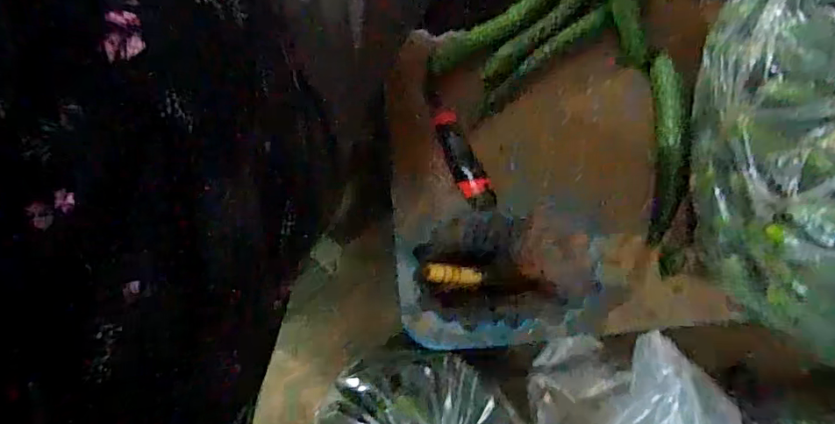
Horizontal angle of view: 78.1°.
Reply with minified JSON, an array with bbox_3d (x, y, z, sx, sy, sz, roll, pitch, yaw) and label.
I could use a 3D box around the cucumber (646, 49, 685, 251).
[{"bbox_3d":[0.325,-0.085,0.670,0.044,0.034,0.250,3,77,0],"label":"cucumber"}]

